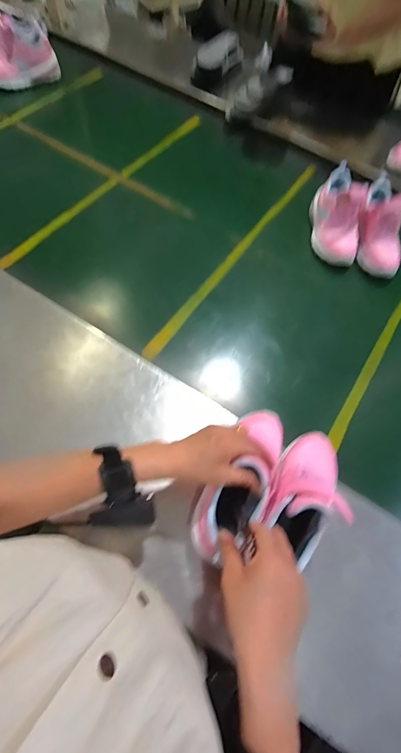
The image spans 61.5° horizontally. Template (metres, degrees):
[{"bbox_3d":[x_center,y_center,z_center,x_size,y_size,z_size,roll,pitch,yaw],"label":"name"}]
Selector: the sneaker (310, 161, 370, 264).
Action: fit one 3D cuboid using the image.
[{"bbox_3d":[0.292,-0.345,0.714,0.083,0.116,0.194,5,63,-3],"label":"sneaker"}]

